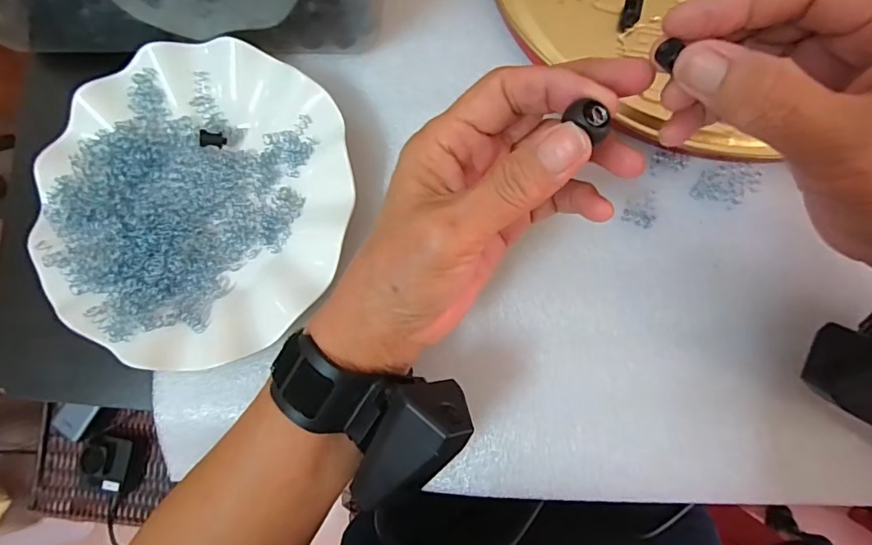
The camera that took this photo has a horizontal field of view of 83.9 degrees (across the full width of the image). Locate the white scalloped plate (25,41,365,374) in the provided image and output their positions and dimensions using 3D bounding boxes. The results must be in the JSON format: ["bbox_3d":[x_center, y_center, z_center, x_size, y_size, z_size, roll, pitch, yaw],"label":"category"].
[{"bbox_3d":[-0.135,-0.040,0.278,0.176,0.026,0.178,0,85,4],"label":"white scalloped plate"}]

